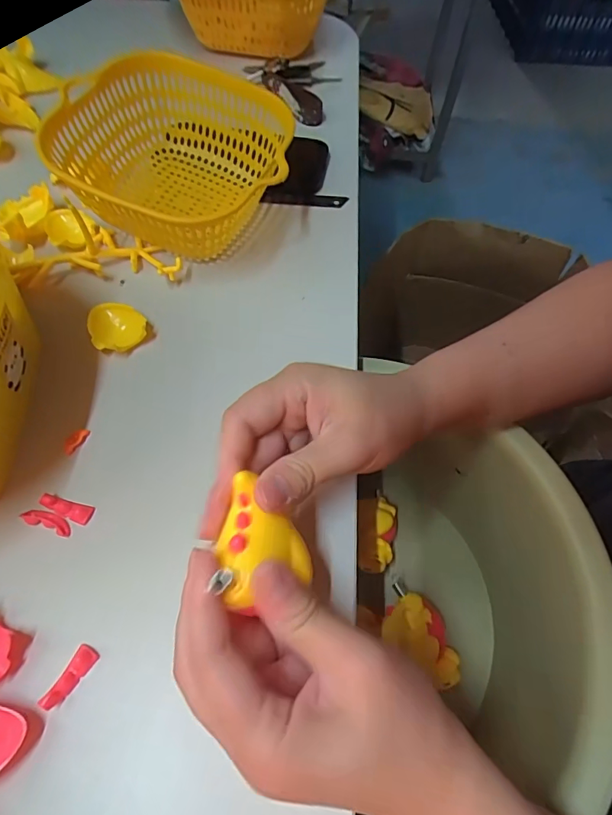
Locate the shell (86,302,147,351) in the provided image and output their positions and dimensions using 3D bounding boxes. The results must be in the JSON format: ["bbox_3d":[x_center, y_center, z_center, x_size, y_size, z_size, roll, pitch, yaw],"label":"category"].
[{"bbox_3d":[-0.138,-0.058,0.339,0.038,0.015,0.038,-19,61,-14],"label":"shell"}]

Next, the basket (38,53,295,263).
[{"bbox_3d":[-0.103,-0.192,0.379,0.168,0.098,0.163,11,58,4],"label":"basket"}]

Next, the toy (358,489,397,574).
[{"bbox_3d":[0.060,0.106,0.391,0.034,0.028,0.060,5,58,1],"label":"toy"}]

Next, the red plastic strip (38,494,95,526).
[{"bbox_3d":[-0.143,0.060,0.275,0.031,0.004,0.011,24,59,-6],"label":"red plastic strip"}]

